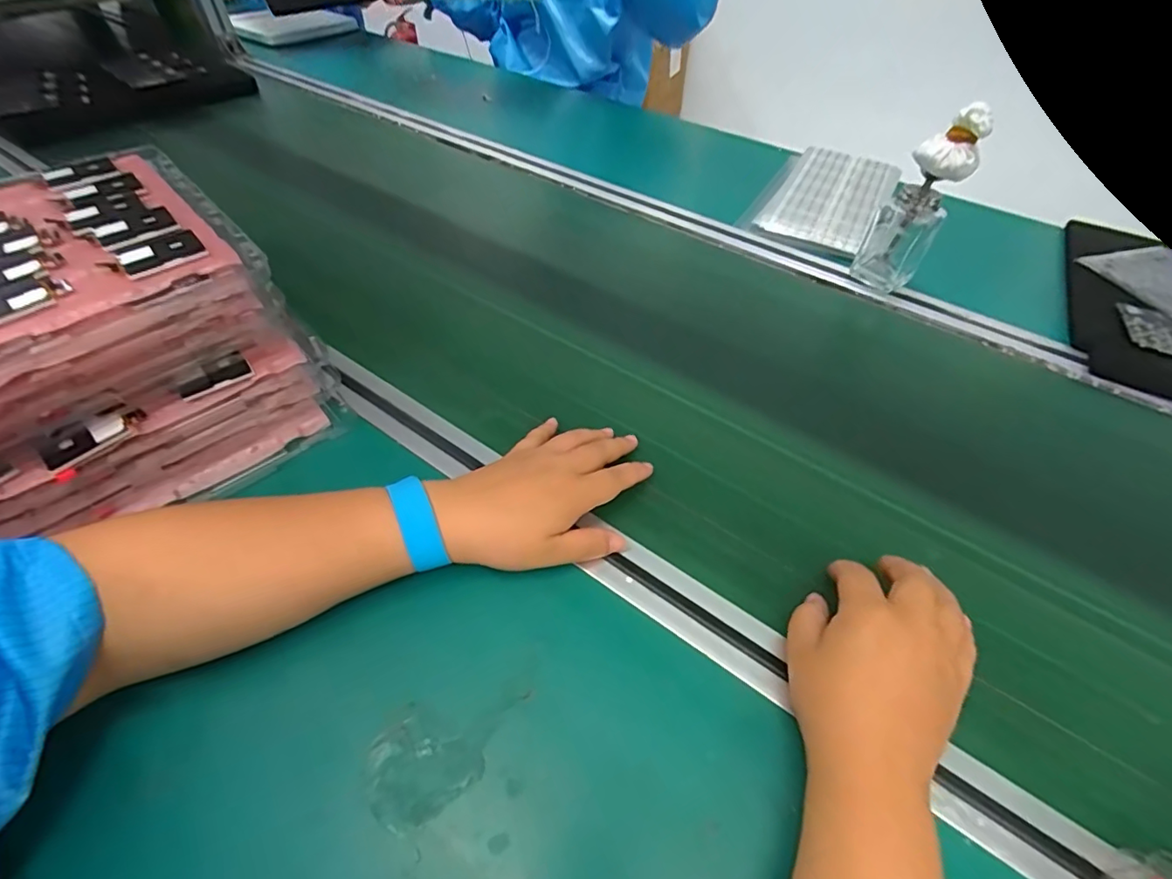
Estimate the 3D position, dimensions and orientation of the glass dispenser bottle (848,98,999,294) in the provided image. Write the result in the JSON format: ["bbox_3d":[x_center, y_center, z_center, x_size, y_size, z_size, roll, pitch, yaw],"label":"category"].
[{"bbox_3d":[0.332,-0.230,0.545,0.045,0.177,0.058,-27,56,-23],"label":"glass dispenser bottle"}]

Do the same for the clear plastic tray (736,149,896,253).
[{"bbox_3d":[0.319,-0.328,0.723,0.155,0.024,0.290,26,53,19],"label":"clear plastic tray"}]

